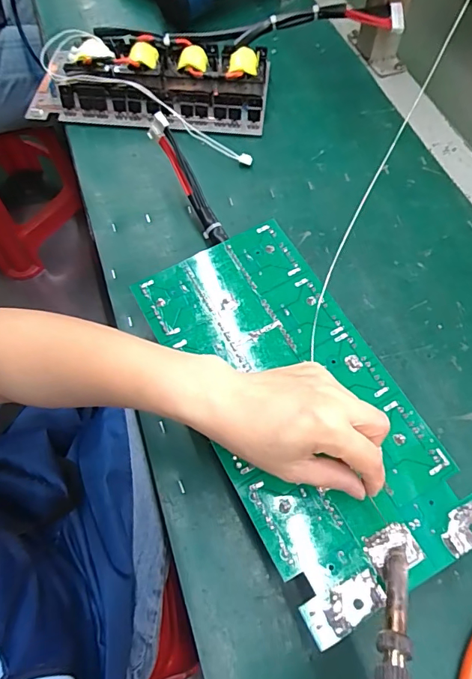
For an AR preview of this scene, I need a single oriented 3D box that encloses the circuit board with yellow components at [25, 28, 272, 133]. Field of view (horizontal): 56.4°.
[{"bbox_3d":[-0.106,-0.317,0.537,0.285,0.057,0.118,3,63,2],"label":"circuit board with yellow components"}]

